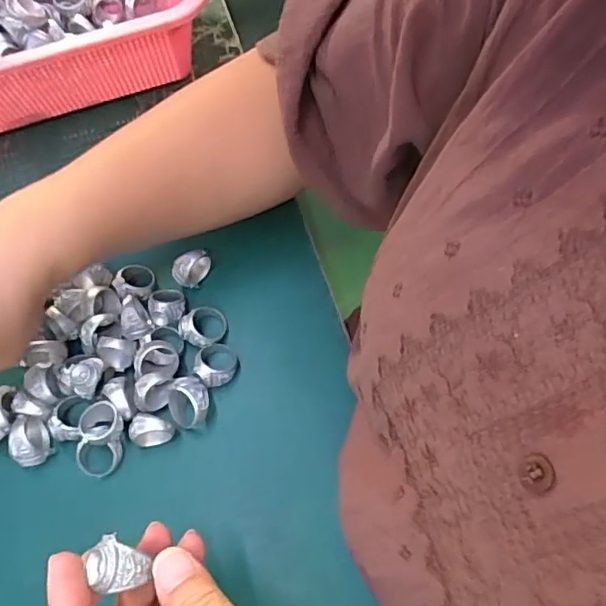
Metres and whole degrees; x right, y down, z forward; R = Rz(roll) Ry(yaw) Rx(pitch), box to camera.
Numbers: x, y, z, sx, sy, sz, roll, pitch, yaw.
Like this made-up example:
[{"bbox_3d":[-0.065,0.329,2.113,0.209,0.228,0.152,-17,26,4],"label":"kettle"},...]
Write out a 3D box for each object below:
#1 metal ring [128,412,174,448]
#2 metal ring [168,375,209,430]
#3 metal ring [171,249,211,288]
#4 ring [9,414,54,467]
[{"bbox_3d":[-0.088,0.075,0.328,0.025,0.021,0.015,-4,62,0],"label":"metal ring"},{"bbox_3d":[-0.067,0.061,0.334,0.022,0.026,0.029,-9,62,-3],"label":"metal ring"},{"bbox_3d":[-0.074,-0.022,0.371,0.026,0.024,0.014,-21,64,-9],"label":"metal ring"},{"bbox_3d":[-0.160,0.082,0.328,0.017,0.022,0.028,-14,63,-6],"label":"ring"}]

